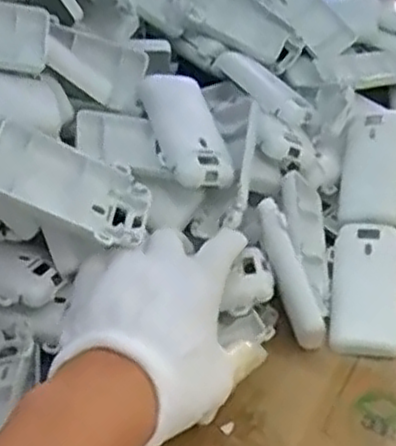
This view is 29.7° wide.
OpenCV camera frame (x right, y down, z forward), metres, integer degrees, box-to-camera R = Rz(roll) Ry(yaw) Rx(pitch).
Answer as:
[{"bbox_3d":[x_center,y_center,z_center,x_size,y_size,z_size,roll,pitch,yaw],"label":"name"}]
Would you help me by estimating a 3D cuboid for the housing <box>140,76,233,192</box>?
[{"bbox_3d":[-0.009,-0.062,0.489,0.044,0.018,0.090,-19,67,-13],"label":"housing"}]

